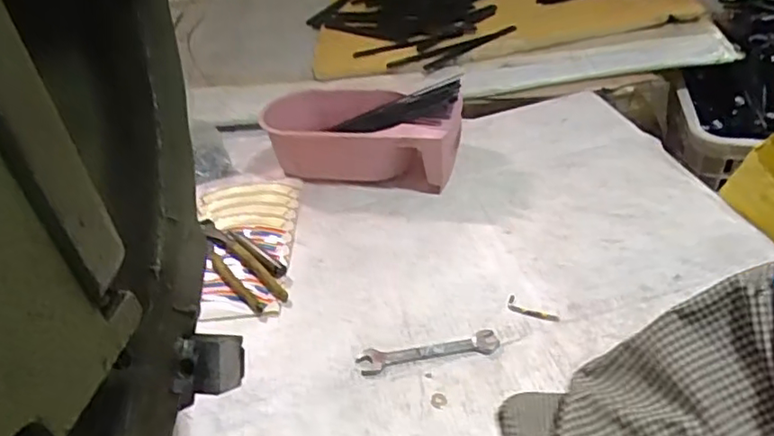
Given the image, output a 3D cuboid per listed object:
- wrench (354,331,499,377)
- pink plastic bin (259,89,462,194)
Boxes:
[{"bbox_3d":[0.044,0.141,0.655,0.148,0.004,0.032,-8,42,-2],"label":"wrench"},{"bbox_3d":[-0.039,-0.118,0.903,0.293,0.098,0.133,5,41,16],"label":"pink plastic bin"}]

